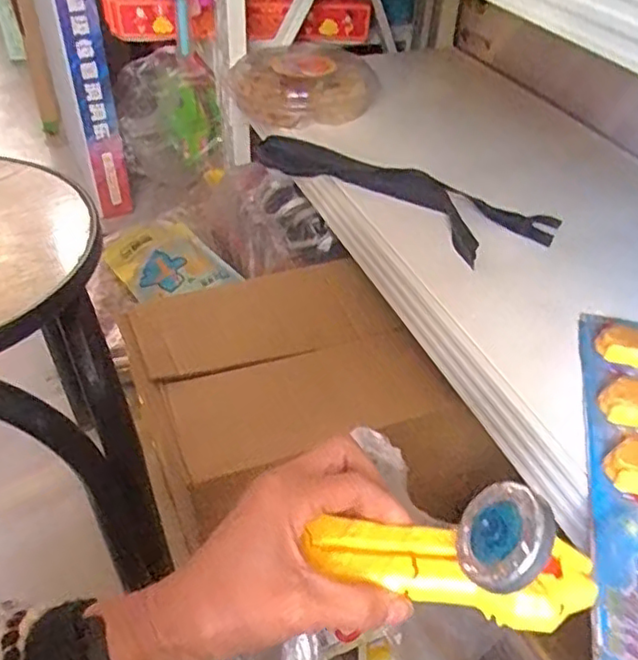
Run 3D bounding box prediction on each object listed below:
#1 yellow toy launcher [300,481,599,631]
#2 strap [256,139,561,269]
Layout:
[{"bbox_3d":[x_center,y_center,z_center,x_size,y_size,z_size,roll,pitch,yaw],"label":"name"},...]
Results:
[{"bbox_3d":[0.062,0.097,0.298,0.127,0.058,0.045,11,45,12],"label":"yellow toy launcher"},{"bbox_3d":[0.076,-0.155,0.697,0.337,0.033,0.121,26,50,25],"label":"strap"}]

